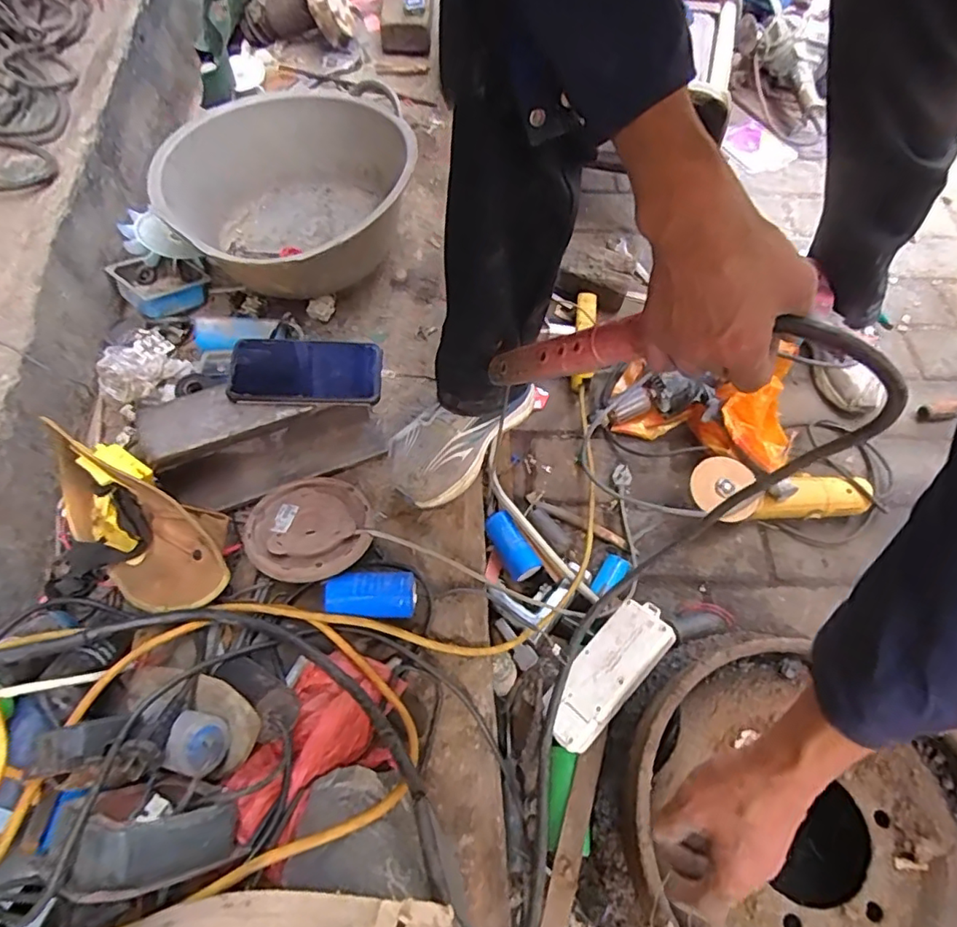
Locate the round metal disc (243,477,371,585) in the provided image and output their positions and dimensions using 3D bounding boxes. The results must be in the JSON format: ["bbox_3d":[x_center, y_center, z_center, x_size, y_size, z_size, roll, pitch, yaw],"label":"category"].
[{"bbox_3d":[-0.198,0.072,0.661,0.136,0.013,0.142,3,46,-3],"label":"round metal disc"}]

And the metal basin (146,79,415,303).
[{"bbox_3d":[-0.262,-0.421,0.884,0.366,0.164,0.366,0,64,0],"label":"metal basin"}]

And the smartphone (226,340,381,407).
[{"bbox_3d":[-0.194,-0.105,0.642,0.160,0.008,0.086,3,63,-11],"label":"smartphone"}]

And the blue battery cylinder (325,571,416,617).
[{"bbox_3d":[-0.121,0.154,0.646,0.097,0.054,0.047,-3,64,-2],"label":"blue battery cylinder"}]

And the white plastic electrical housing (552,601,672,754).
[{"bbox_3d":[0.161,0.261,0.709,0.194,0.024,0.073,-47,44,-10],"label":"white plastic electrical housing"}]

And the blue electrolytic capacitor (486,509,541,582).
[{"bbox_3d":[0.047,0.121,0.839,0.043,0.032,0.102,-28,68,-16],"label":"blue electrolytic capacitor"}]

